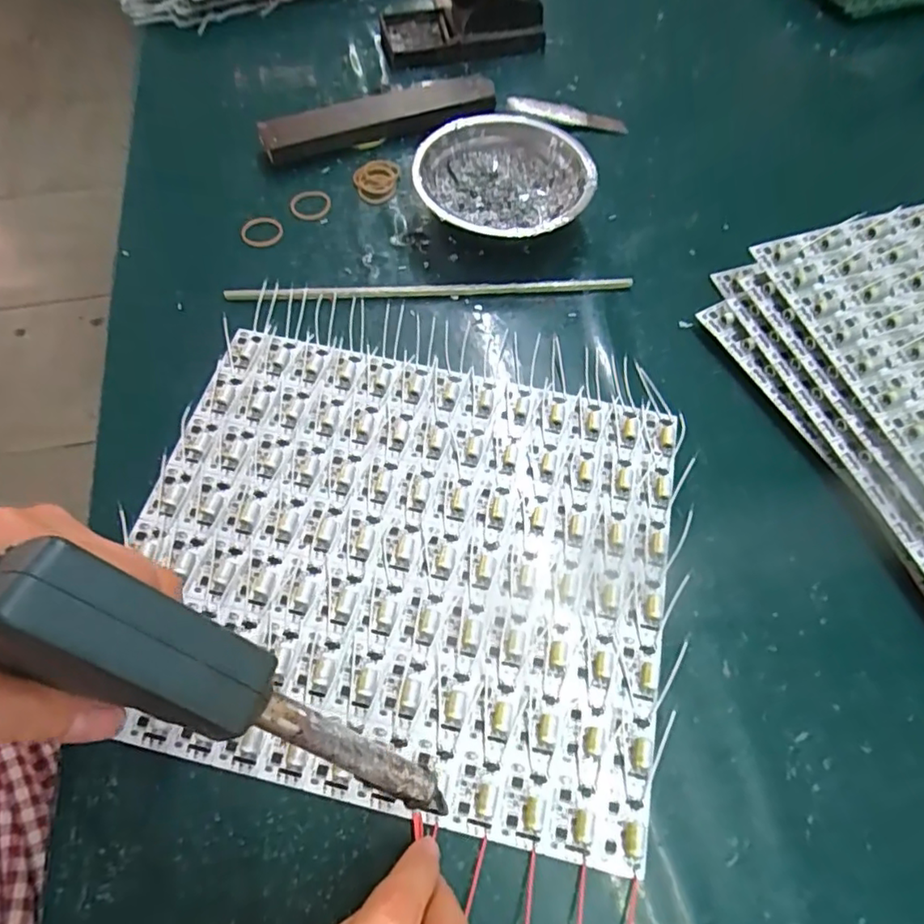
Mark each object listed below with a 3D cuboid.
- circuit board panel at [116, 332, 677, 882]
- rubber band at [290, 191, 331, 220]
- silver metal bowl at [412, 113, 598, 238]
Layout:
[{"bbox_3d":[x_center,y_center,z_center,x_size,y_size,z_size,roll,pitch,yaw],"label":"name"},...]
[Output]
[{"bbox_3d":[-0.033,0.047,0.308,0.282,0.008,0.238,12,63,5],"label":"circuit board panel"},{"bbox_3d":[-0.118,-0.201,0.441,0.031,0.005,0.031,-4,72,-3],"label":"rubber band"},{"bbox_3d":[0.031,-0.201,0.421,0.126,0.045,0.120,1,63,-1],"label":"silver metal bowl"}]

